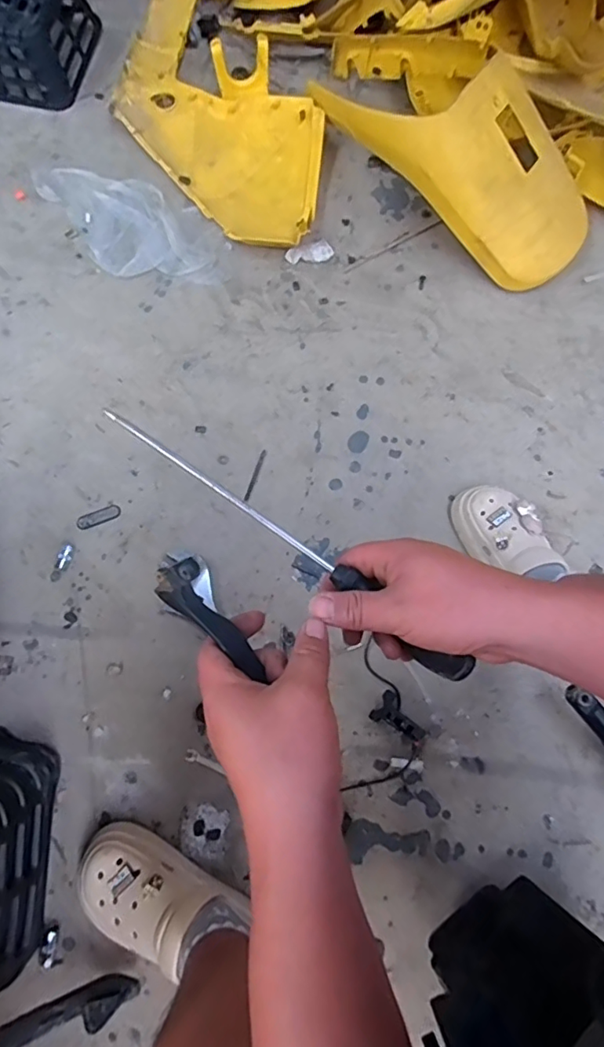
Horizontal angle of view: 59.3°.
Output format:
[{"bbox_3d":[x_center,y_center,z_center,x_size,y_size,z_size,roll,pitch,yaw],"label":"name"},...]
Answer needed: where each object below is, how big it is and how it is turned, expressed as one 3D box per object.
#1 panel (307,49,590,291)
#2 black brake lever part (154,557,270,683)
[{"bbox_3d":[0.272,-0.680,0.957,0.573,0.193,0.241,35,75,7],"label":"panel"},{"bbox_3d":[-0.056,0.062,0.336,0.030,0.029,0.091,-42,93,-11],"label":"black brake lever part"}]

